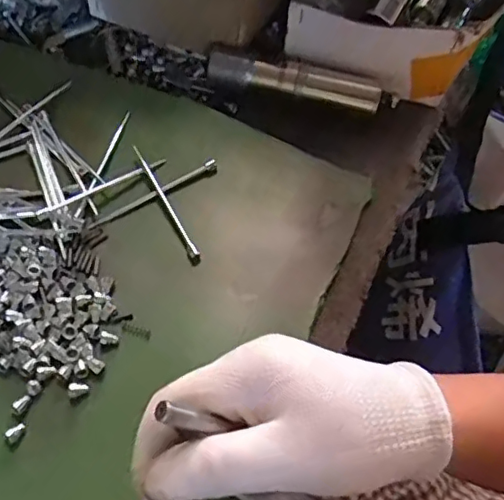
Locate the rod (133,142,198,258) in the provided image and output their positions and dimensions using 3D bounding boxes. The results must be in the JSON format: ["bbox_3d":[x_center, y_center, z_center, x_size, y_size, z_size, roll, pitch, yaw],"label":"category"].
[{"bbox_3d":[-0.055,-0.031,0.363,0.005,0.008,0.089,-24,64,-16],"label":"rod"}]

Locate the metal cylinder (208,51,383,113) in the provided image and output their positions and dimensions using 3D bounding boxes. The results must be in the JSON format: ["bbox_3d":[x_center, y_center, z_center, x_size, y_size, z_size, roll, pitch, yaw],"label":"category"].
[{"bbox_3d":[0.029,-0.116,0.409,0.119,0.024,0.021,12,59,3],"label":"metal cylinder"}]

